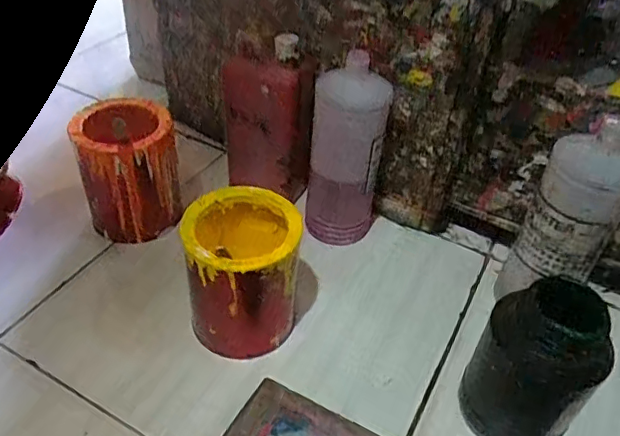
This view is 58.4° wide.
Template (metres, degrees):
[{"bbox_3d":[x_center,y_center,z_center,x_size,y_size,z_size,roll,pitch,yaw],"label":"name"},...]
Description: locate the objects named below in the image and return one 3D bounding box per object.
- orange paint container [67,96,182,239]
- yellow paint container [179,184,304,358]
[{"bbox_3d":[-0.212,-0.054,0.653,0.107,0.145,0.104,4,41,-3],"label":"orange paint container"},{"bbox_3d":[-0.067,0.055,0.554,0.108,0.137,0.116,-5,42,-11],"label":"yellow paint container"}]

